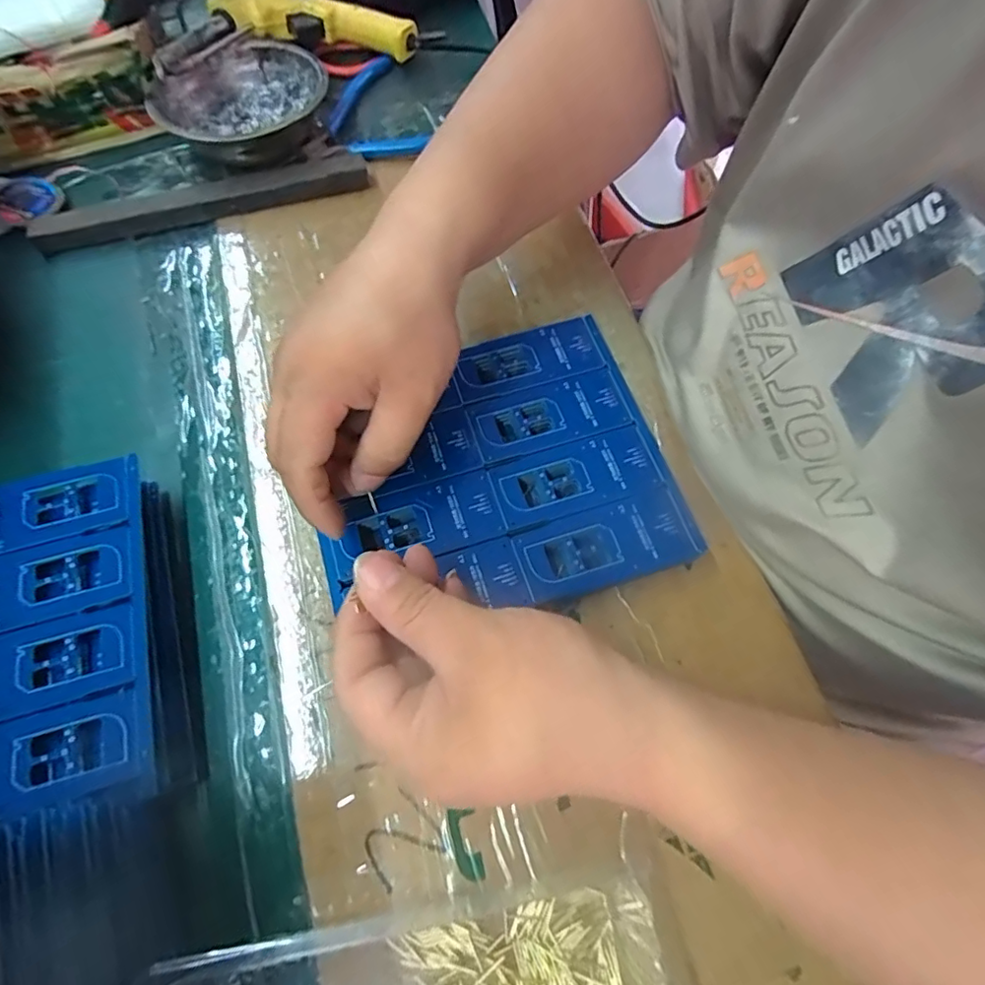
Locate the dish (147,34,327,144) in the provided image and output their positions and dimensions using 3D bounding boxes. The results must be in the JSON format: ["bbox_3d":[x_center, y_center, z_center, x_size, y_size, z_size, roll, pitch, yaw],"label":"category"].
[{"bbox_3d":[-0.194,-0.305,0.433,0.127,0.038,0.102,-22,69,-9],"label":"dish"}]

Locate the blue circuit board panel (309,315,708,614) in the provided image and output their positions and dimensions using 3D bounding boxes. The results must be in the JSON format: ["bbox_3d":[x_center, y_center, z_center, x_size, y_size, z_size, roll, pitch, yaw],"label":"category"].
[{"bbox_3d":[-0.002,-0.014,0.312,0.187,0.004,0.158,-16,68,-7],"label":"blue circuit board panel"}]

